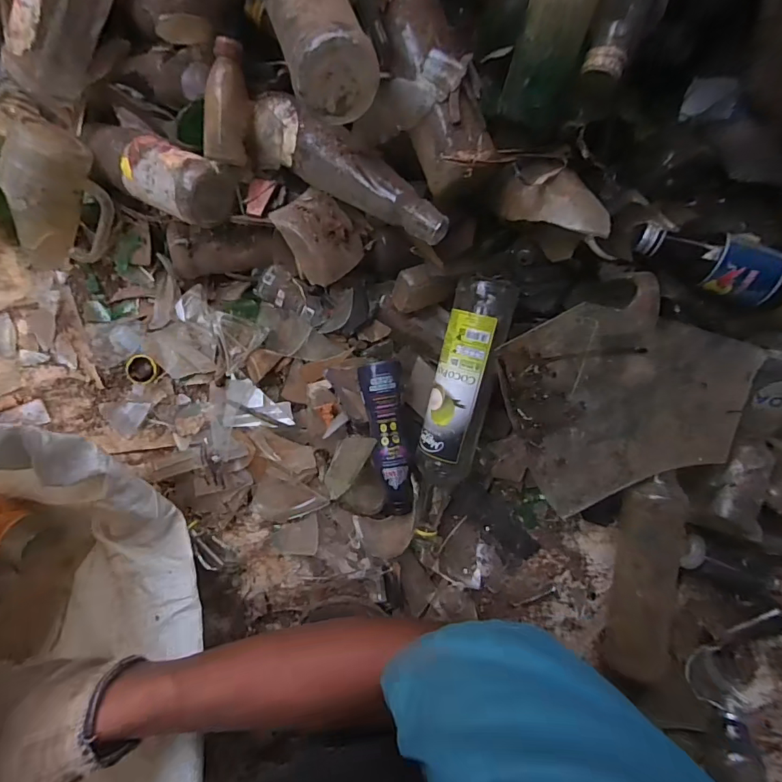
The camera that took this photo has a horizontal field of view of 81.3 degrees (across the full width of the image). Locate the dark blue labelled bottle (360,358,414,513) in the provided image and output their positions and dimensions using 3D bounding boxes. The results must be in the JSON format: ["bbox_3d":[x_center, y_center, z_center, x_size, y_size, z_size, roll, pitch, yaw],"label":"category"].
[{"bbox_3d":[-0.004,0.051,0.474,0.043,0.033,0.158,-5,87,-4],"label":"dark blue labelled bottle"}]

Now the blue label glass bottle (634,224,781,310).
[{"bbox_3d":[0.292,-0.118,0.412,0.131,0.044,0.045,26,86,16],"label":"blue label glass bottle"}]

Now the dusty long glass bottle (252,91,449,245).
[{"bbox_3d":[-0.035,-0.202,0.432,0.212,0.060,0.058,36,113,11],"label":"dusty long glass bottle"}]

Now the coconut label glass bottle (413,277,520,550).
[{"bbox_3d":[0.065,0.029,0.464,0.060,0.052,0.281,12,105,-1],"label":"coconut label glass bottle"}]

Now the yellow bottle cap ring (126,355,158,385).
[{"bbox_3d":[-0.286,-0.024,0.522,0.038,0.007,0.035,0,87,-1],"label":"yellow bottle cap ring"}]

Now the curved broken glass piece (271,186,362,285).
[{"bbox_3d":[-0.072,-0.159,0.466,0.065,0.026,0.085,-32,89,-5],"label":"curved broken glass piece"}]

